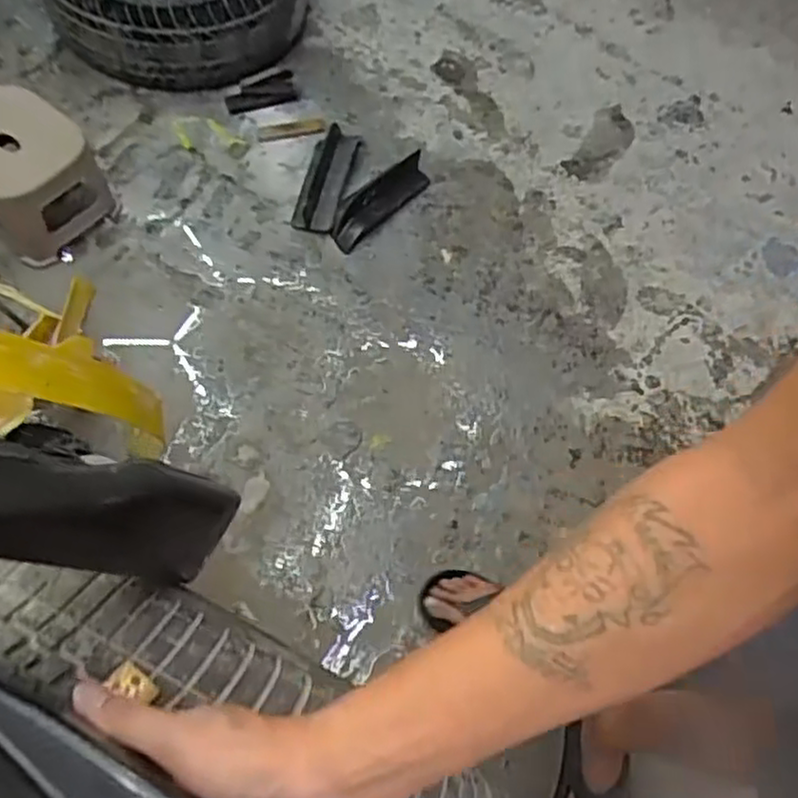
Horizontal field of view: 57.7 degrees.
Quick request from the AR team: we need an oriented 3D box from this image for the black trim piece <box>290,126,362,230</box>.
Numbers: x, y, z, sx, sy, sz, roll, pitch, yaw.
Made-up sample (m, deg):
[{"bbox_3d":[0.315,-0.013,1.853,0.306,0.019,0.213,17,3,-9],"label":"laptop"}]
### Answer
[{"bbox_3d":[-0.163,-0.501,1.650,0.092,0.029,0.299,14,63,0],"label":"black trim piece"}]

